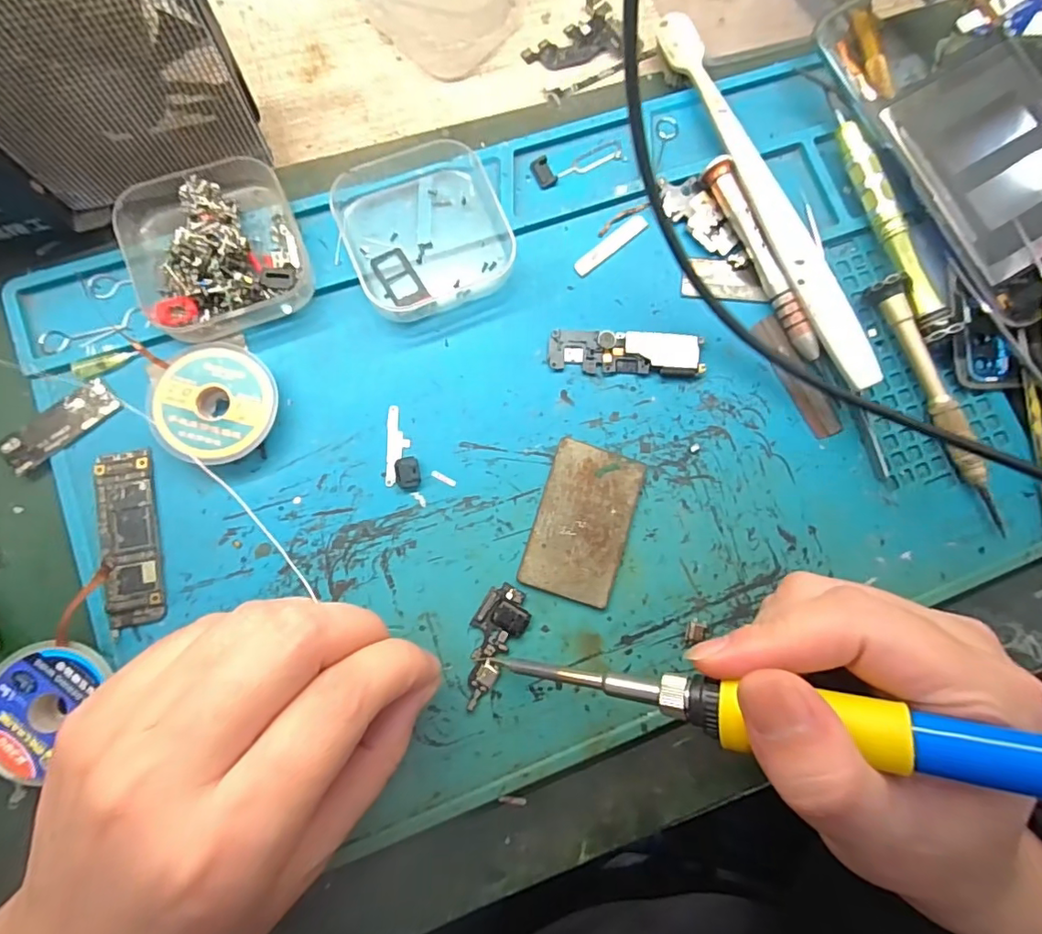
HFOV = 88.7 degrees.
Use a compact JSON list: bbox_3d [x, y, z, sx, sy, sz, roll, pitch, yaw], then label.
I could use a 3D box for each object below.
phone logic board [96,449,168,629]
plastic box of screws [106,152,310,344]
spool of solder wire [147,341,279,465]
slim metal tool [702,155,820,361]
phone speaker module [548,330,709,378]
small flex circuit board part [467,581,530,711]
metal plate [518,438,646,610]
[{"bbox_3d":[-0.146,0.026,0.198,0.019,0.006,0.064,-10,82,-5],"label":"phone logic board"},{"bbox_3d":[-0.120,-0.086,0.208,0.063,0.024,0.063,-24,84,-7],"label":"plastic box of screws"},{"bbox_3d":[-0.115,-0.023,0.204,0.043,0.014,0.045,1,82,-4],"label":"spool of solder wire"},{"bbox_3d":[0.102,-0.088,0.228,0.013,0.014,0.092,-22,84,-7],"label":"slim metal tool"},{"bbox_3d":[0.044,-0.048,0.223,0.063,0.007,0.017,3,81,-4],"label":"phone speaker module"},{"bbox_3d":[-0.012,0.067,0.203,0.020,0.004,0.044,32,81,1],"label":"small flex circuit board part"},{"bbox_3d":[0.025,0.022,0.213,0.038,0.004,0.060,18,81,-1],"label":"metal plate"}]

